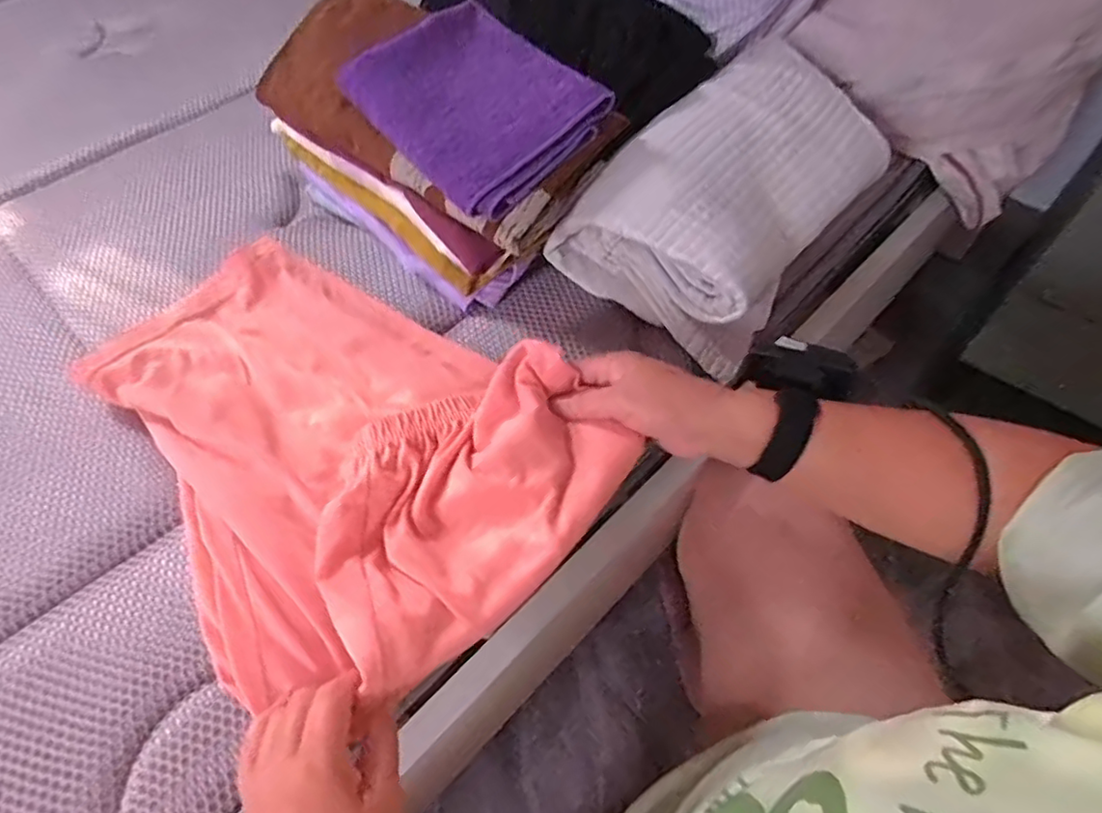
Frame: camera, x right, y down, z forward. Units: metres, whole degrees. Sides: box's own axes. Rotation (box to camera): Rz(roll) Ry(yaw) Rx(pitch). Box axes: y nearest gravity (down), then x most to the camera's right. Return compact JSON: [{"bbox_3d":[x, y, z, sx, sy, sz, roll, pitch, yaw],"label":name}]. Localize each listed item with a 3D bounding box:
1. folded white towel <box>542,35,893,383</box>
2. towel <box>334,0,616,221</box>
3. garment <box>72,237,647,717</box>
[{"bbox_3d":[0.146,-0.182,0.541,0.182,0.121,0.245,34,63,22],"label":"folded white towel"},{"bbox_3d":[-0.056,-0.232,0.473,0.137,0.018,0.159,-43,82,-11],"label":"towel"},{"bbox_3d":[-0.162,0.015,0.433,0.367,0.050,0.255,34,62,22],"label":"garment"}]

